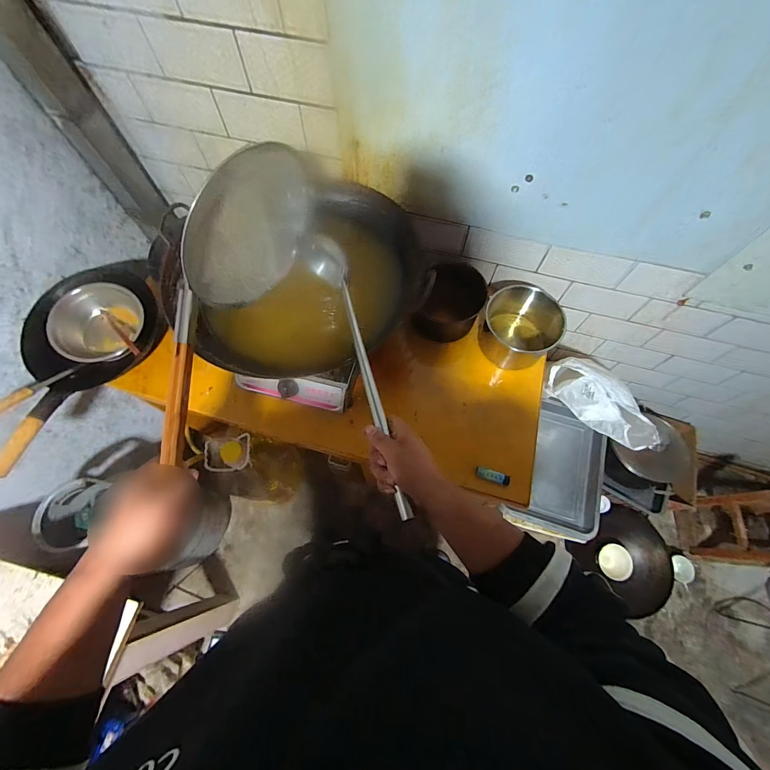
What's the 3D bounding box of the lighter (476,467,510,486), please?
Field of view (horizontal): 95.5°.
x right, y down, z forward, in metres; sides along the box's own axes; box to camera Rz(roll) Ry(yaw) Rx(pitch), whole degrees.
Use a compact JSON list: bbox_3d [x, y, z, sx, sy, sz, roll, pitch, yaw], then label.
[{"bbox_3d":[0.256,0.215,0.824,0.082,0.014,0.023,16,68,6],"label":"lighter"}]

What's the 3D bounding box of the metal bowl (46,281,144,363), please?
[{"bbox_3d":[-0.756,-0.161,0.930,0.220,0.109,0.217,0,67,0],"label":"metal bowl"}]

